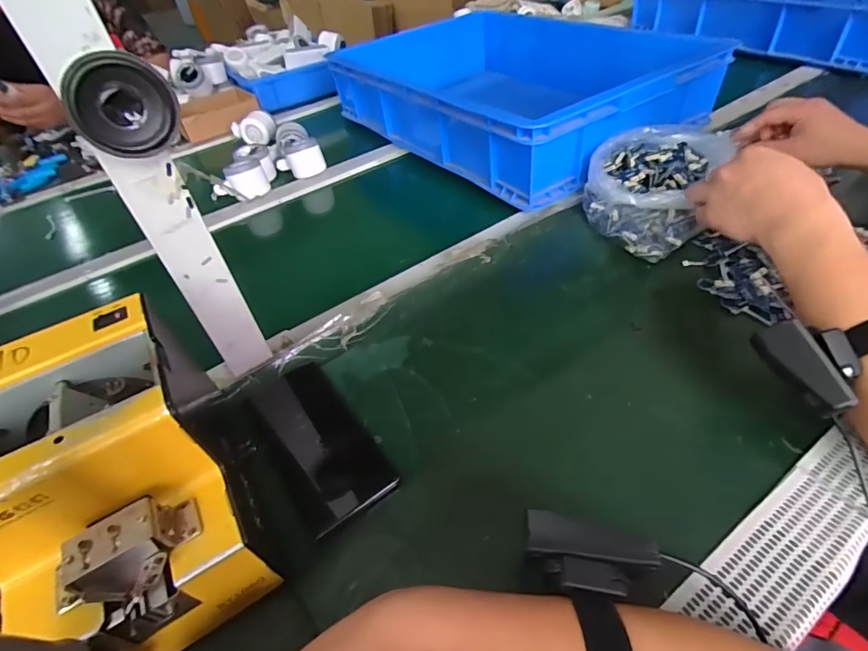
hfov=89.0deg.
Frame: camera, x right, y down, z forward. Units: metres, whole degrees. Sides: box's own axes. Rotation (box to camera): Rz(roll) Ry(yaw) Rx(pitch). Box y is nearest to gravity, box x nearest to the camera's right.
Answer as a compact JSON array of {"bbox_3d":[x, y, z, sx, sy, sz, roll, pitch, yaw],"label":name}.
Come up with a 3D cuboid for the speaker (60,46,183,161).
[{"bbox_3d":[-0.182,-0.129,0.259,0.030,0.055,0.053,30,56,32],"label":"speaker"}]

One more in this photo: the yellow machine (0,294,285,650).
[{"bbox_3d":[-0.204,0.101,0.278,0.132,0.129,0.178,-30,49,-21],"label":"yellow machine"}]

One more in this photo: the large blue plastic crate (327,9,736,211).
[{"bbox_3d":[0.128,-0.418,0.780,0.409,0.110,0.560,-28,48,-19],"label":"large blue plastic crate"}]

